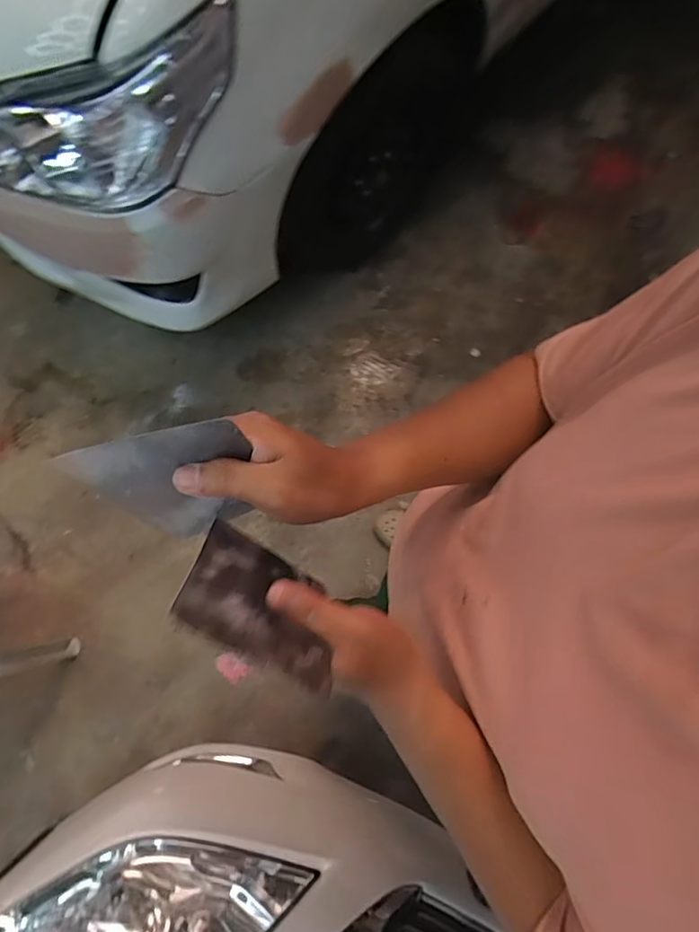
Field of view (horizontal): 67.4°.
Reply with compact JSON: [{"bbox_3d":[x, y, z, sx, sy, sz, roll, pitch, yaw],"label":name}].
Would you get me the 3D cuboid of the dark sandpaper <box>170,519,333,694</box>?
[{"bbox_3d":[-0.054,0.080,0.326,0.091,0.133,0.004,33,100,-12],"label":"dark sandpaper"}]

